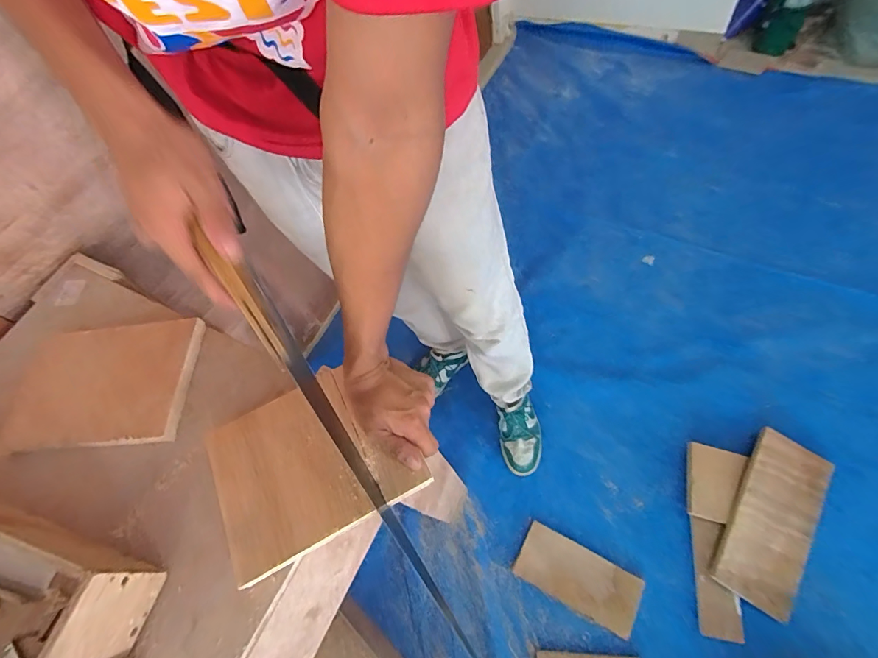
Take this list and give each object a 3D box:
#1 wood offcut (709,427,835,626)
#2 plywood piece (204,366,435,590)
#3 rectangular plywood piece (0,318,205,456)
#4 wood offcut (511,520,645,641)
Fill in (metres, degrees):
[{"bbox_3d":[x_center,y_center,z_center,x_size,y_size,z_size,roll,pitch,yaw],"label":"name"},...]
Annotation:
[{"bbox_3d":[0.771,0.435,0.969,0.180,0.023,0.378,32,72,7],"label":"wood offcut"},{"bbox_3d":[-0.144,0.142,0.459,0.201,0.008,0.172,-29,61,-6],"label":"plywood piece"},{"bbox_3d":[-0.448,0.073,0.558,0.247,0.019,0.165,-7,60,9],"label":"rectangular plywood piece"},{"bbox_3d":[0.320,0.576,0.979,0.271,0.023,0.127,23,69,21],"label":"wood offcut"}]

